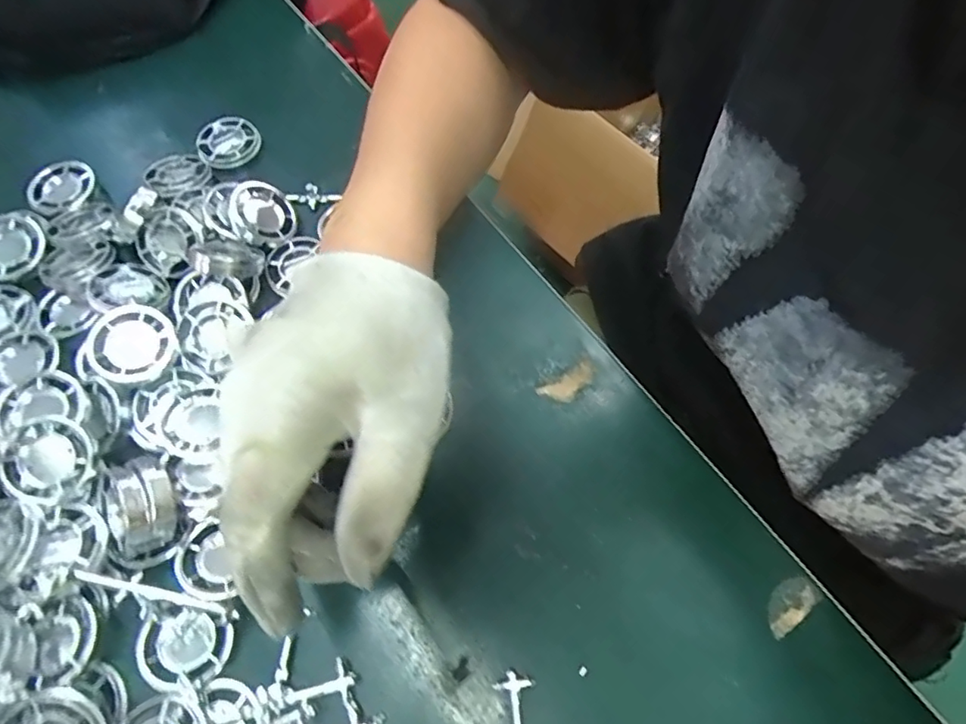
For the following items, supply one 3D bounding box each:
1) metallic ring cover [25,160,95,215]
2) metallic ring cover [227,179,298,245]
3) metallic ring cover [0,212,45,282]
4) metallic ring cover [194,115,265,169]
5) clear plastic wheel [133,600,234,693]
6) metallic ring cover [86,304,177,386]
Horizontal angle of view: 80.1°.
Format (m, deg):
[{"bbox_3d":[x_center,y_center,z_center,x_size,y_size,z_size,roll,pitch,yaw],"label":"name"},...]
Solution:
[{"bbox_3d":[-0.266,-0.111,0.363,0.039,0.010,0.040,26,68,10],"label":"metallic ring cover"},{"bbox_3d":[-0.130,-0.089,0.342,0.036,0.011,0.040,-19,80,-34],"label":"metallic ring cover"},{"bbox_3d":[-0.277,-0.068,0.335,0.037,0.008,0.039,40,69,-1],"label":"metallic ring cover"},{"bbox_3d":[-0.171,-0.147,0.384,0.041,0.014,0.037,-37,71,-16],"label":"metallic ring cover"},{"bbox_3d":[-0.129,0.122,0.245,0.038,0.011,0.032,10,66,3],"label":"clear plastic wheel"},{"bbox_3d":[-0.172,-0.009,0.282,0.036,0.012,0.040,-11,76,-25],"label":"metallic ring cover"}]

